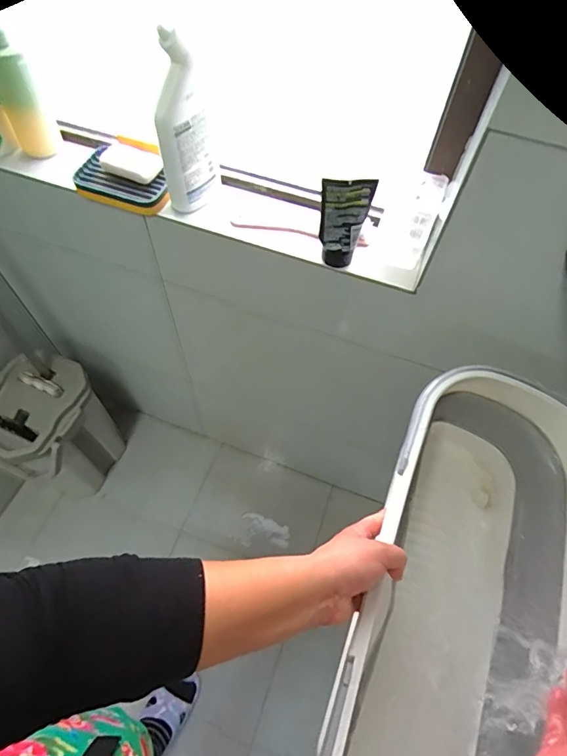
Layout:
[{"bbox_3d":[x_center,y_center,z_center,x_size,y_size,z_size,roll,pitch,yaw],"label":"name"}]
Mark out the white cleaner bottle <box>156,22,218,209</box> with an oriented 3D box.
[{"bbox_3d":[-0.137,-0.334,0.616,0.075,0.231,0.079,-5,67,-5],"label":"white cleaner bottle"}]

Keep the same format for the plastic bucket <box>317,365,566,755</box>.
[{"bbox_3d":[0.208,0.263,0.531,0.245,0.238,0.538,21,67,7],"label":"plastic bucket"}]

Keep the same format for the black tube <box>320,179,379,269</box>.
[{"bbox_3d":[0.081,-0.209,0.612,0.069,0.121,0.046,6,66,0],"label":"black tube"}]

